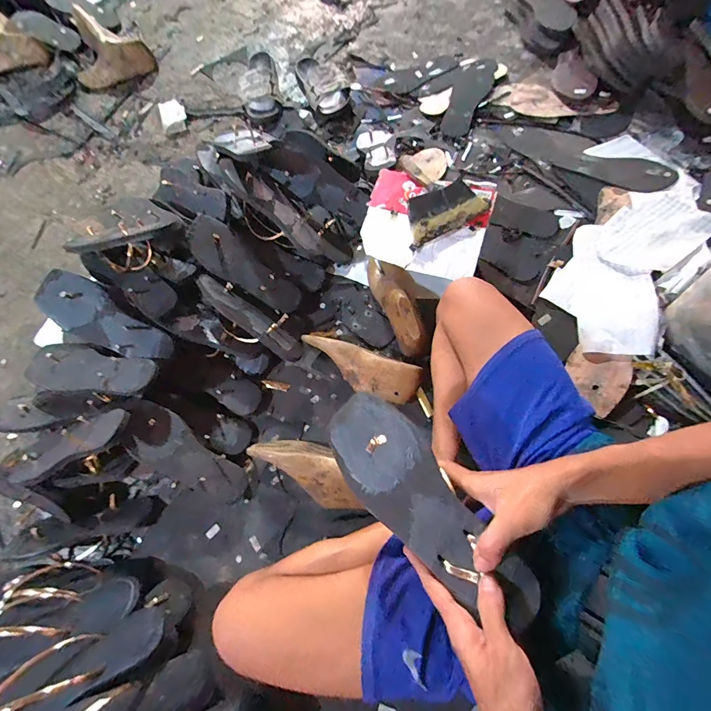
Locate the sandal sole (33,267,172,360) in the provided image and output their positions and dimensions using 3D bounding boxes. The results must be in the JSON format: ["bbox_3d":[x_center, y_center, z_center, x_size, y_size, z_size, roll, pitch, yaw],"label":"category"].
[{"bbox_3d":[-0.453,-0.060,0.640,0.245,0.057,0.096,30,76,13],"label":"sandal sole"}]

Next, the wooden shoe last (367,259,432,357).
[{"bbox_3d":[0.088,-0.110,0.691,0.081,0.090,0.233,-19,71,-2],"label":"wooden shoe last"}]

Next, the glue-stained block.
[{"bbox_3d":[0.162,-0.267,0.658,0.158,0.040,0.079,-28,72,-5],"label":"glue-stained block"}]

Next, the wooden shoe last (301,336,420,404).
[{"bbox_3d":[0.006,0.024,0.665,0.228,0.065,0.081,17,74,10],"label":"wooden shoe last"}]

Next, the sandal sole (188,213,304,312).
[{"bbox_3d":[-0.219,-0.172,0.694,0.247,0.031,0.082,37,75,-8],"label":"sandal sole"}]

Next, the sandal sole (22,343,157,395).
[{"bbox_3d":[-0.454,0.021,0.611,0.227,0.021,0.083,7,57,10],"label":"sandal sole"}]

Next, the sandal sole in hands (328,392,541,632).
[{"bbox_3d":[0.066,0.148,0.375,0.093,0.020,0.260,-38,63,-10],"label":"sandal sole in hands"}]

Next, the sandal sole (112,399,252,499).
[{"bbox_3d":[-0.289,0.162,0.610,0.233,0.024,0.089,32,53,-9],"label":"sandal sole"}]

